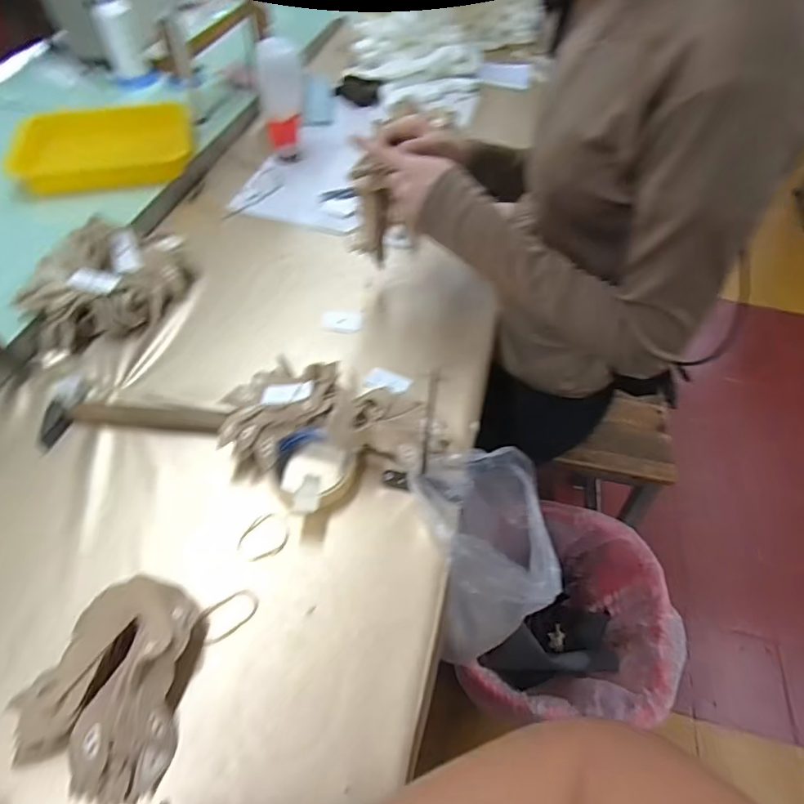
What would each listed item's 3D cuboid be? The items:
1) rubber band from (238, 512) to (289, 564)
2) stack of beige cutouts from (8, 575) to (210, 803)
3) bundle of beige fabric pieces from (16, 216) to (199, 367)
[{"bbox_3d":[-0.130,0.129,0.485,0.040,0.004,0.052,29,57,16],"label":"rubber band"},{"bbox_3d":[-0.214,0.214,0.394,0.119,0.034,0.137,24,56,13],"label":"stack of beige cutouts"},{"bbox_3d":[-0.372,-0.157,0.639,0.212,0.059,0.133,-35,63,-25],"label":"bundle of beige fabric pieces"}]

